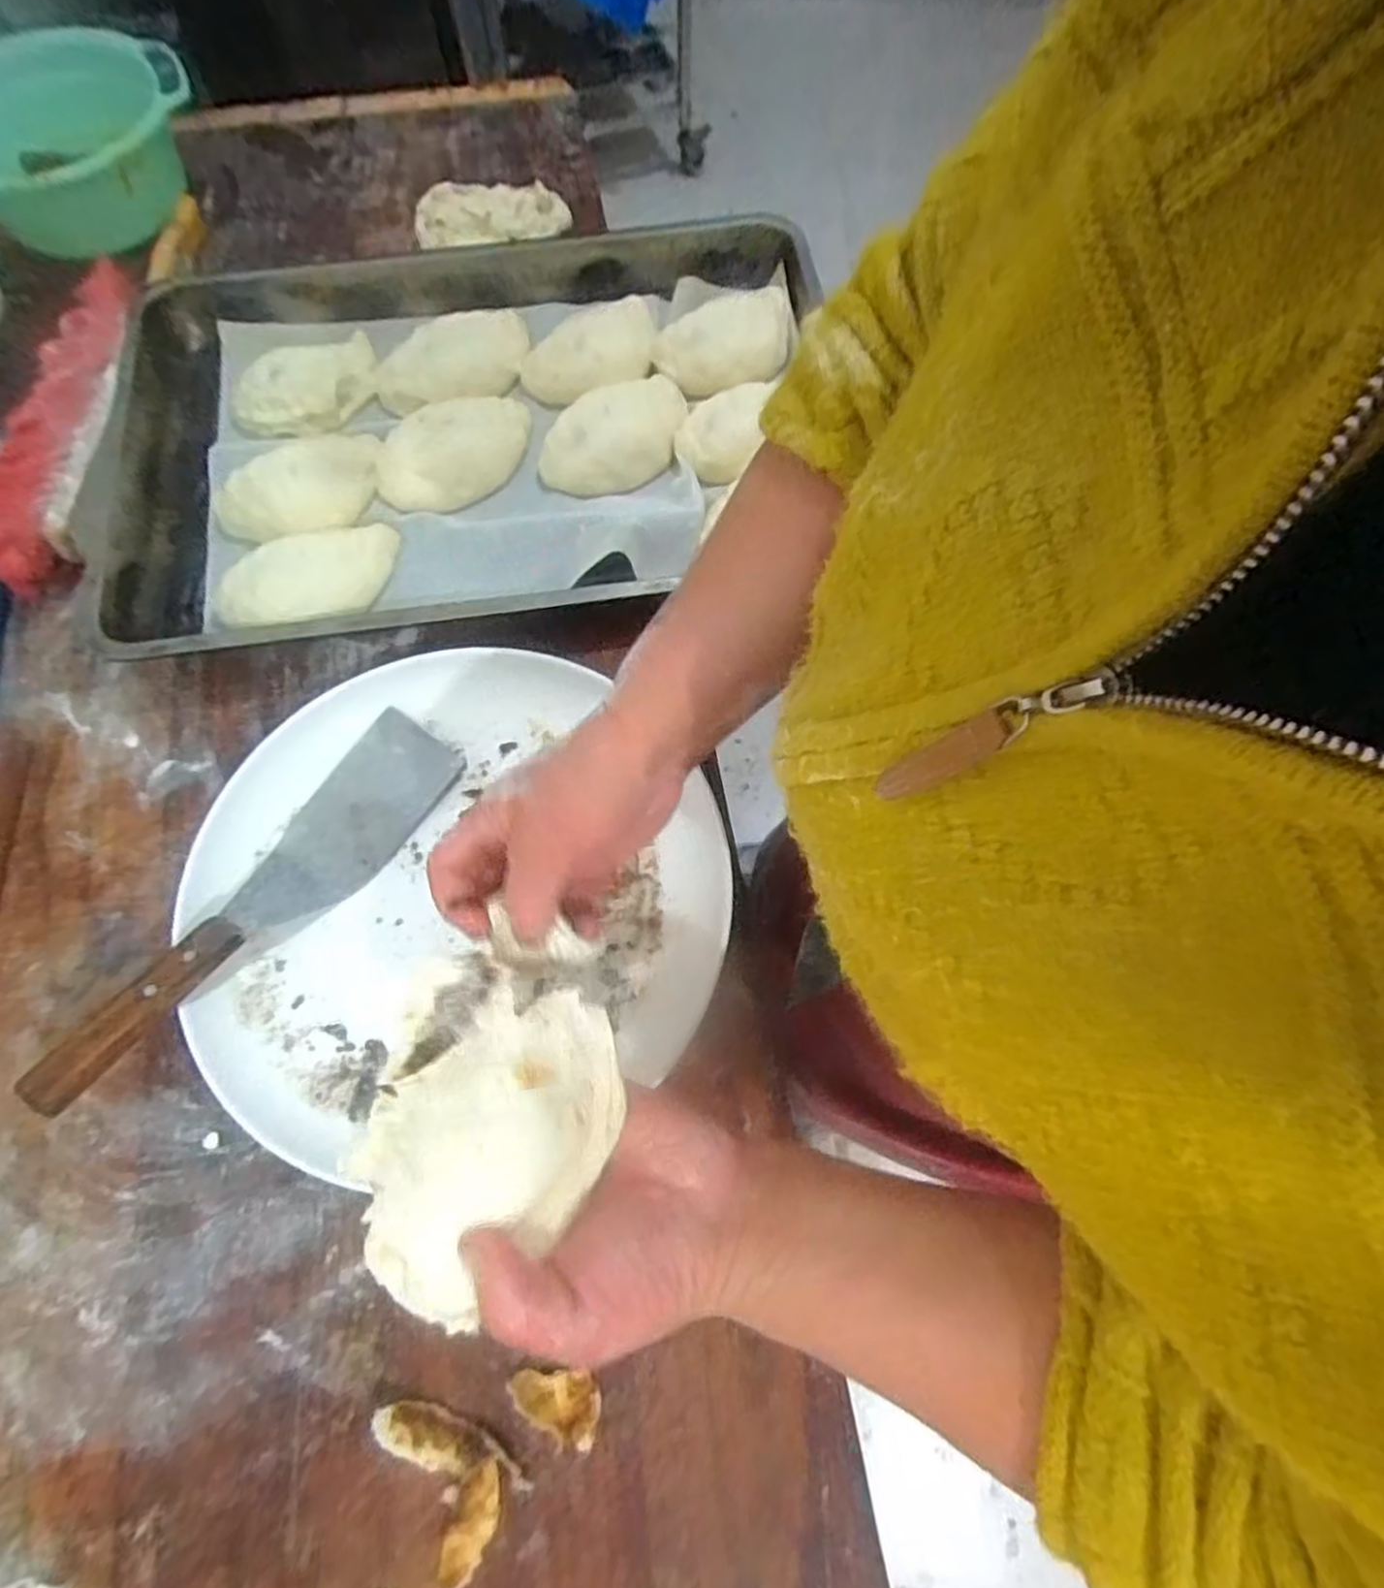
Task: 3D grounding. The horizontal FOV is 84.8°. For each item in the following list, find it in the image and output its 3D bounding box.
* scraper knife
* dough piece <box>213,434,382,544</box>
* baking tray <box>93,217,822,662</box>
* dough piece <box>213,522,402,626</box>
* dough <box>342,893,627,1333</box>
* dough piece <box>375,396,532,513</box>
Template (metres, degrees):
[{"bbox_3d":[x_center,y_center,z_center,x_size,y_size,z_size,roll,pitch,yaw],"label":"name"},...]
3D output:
[{"bbox_3d":[-0.268,0.064,0.474,0.072,0.040,0.290,33,61,12],"label":"scraper knife"},{"bbox_3d":[-0.308,-0.244,0.593,0.135,0.043,0.077,-28,73,-7],"label":"dough piece"},{"bbox_3d":[-0.169,-0.307,0.621,0.566,0.058,0.405,-7,71,-1],"label":"baking tray"},{"bbox_3d":[-0.282,-0.163,0.567,0.135,0.031,0.068,-31,72,-24],"label":"dough piece"},{"bbox_3d":[-0.078,0.119,0.293,0.092,0.048,0.135,16,72,7],"label":"dough"},{"bbox_3d":[-0.192,-0.280,0.612,0.129,0.032,0.074,-23,72,-6],"label":"dough piece"}]

